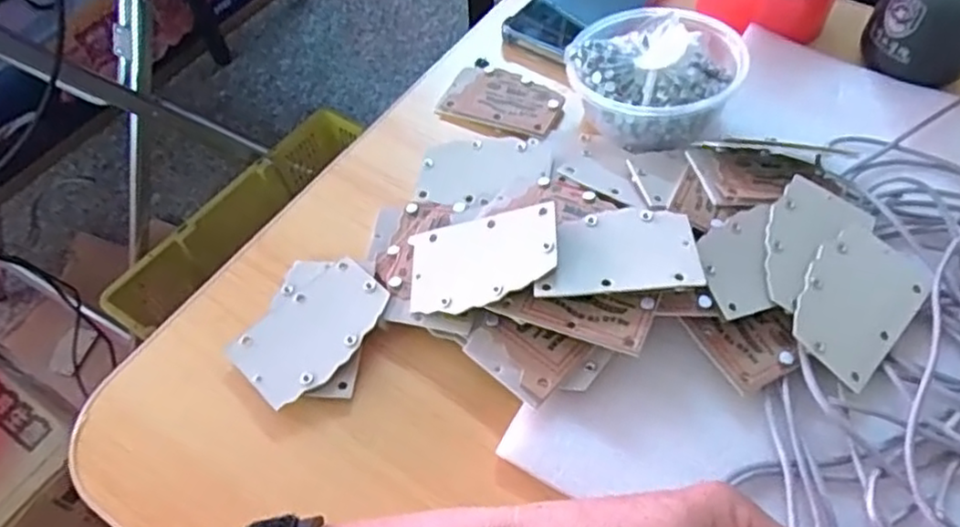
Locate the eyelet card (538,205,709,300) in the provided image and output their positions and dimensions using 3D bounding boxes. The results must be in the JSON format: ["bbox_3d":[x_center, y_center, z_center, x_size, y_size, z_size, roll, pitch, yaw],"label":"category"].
[{"bbox_3d":[0.072,-0.008,0.363,0.081,0.005,0.056,-2,51,4],"label":"eyelet card"}]

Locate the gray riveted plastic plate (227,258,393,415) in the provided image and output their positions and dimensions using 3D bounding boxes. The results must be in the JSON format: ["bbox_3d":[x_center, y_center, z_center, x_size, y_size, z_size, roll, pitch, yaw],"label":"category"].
[{"bbox_3d":[-0.091,0.036,0.378,0.053,0.006,0.086,36,68,30],"label":"gray riveted plastic plate"}]

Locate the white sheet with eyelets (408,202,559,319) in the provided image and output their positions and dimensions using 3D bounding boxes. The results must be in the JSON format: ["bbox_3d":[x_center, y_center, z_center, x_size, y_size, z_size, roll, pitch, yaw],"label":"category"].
[{"bbox_3d":[0.001,-0.003,0.375,0.085,0.005,0.057,-19,54,19],"label":"white sheet with eyelets"}]

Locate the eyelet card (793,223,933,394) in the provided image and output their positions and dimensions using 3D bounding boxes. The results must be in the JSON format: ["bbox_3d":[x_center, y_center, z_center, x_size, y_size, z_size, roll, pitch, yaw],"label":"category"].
[{"bbox_3d":[0.195,0.020,0.358,0.054,0.004,0.084,43,66,11],"label":"eyelet card"}]

